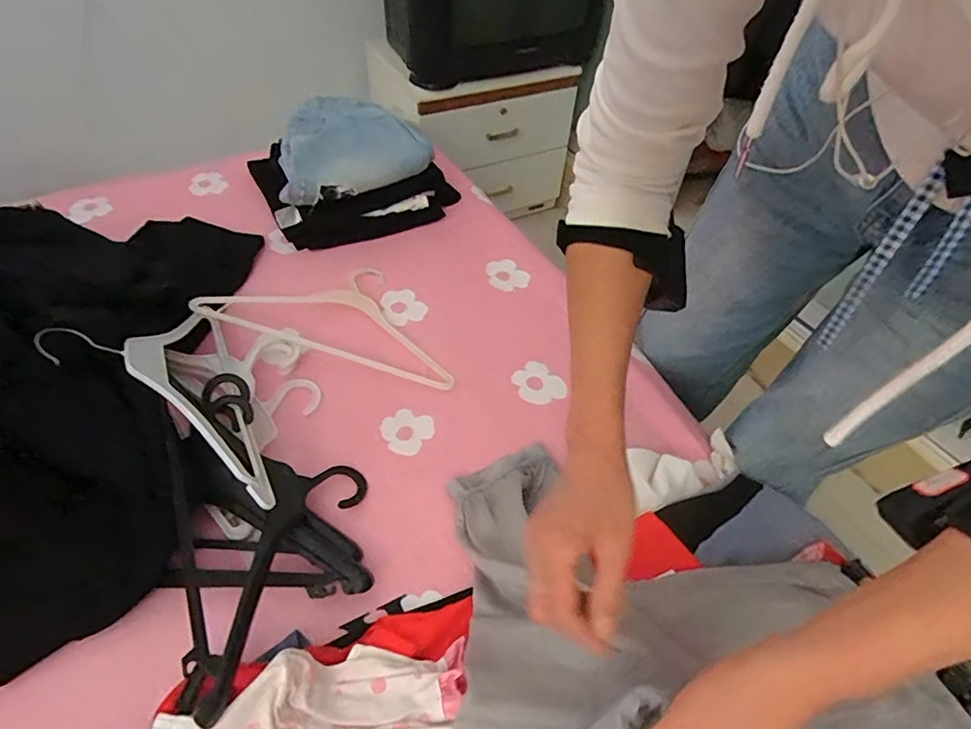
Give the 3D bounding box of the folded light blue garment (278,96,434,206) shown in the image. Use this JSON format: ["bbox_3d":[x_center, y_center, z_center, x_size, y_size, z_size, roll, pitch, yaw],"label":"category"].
[{"bbox_3d":[-0.260,-0.379,0.901,0.250,0.057,0.237,-32,57,-27],"label":"folded light blue garment"}]

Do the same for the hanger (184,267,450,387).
[{"bbox_3d":[-0.209,-0.079,0.785,0.373,0.032,0.194,16,44,3],"label":"hanger"}]

